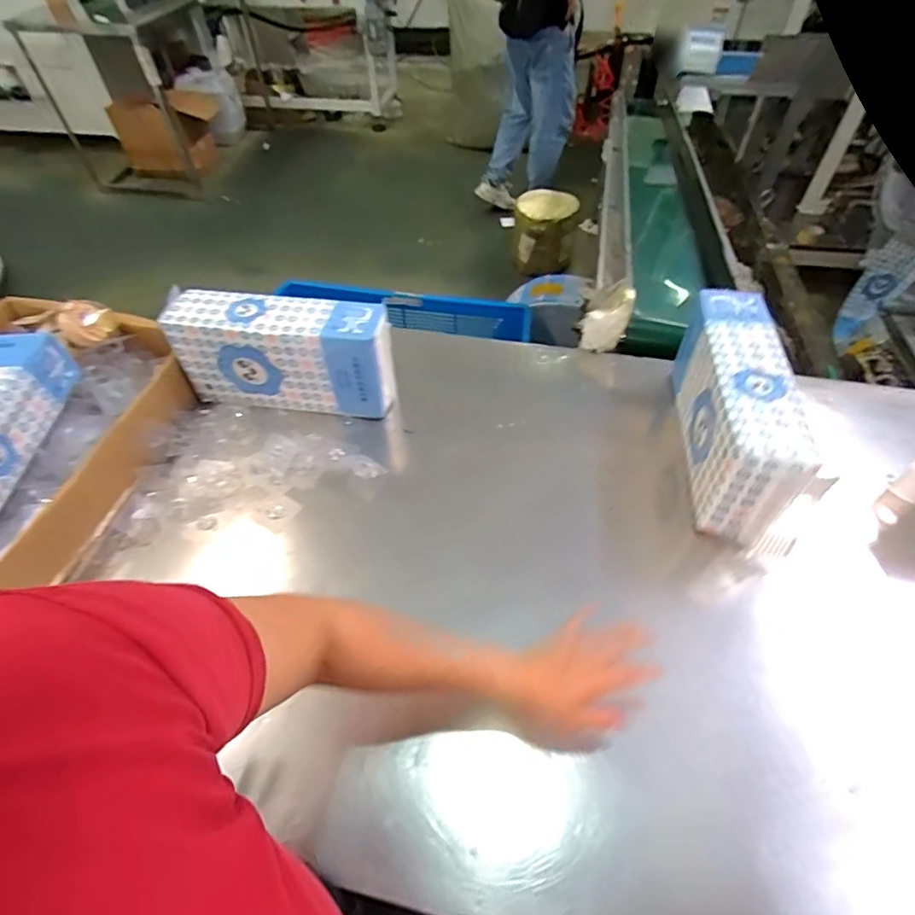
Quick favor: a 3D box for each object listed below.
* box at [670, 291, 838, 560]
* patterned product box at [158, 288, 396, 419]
[{"bbox_3d":[0.374,-0.070,0.715,0.102,0.153,0.332,2,52,4],"label":"box"},{"bbox_3d":[-0.258,-0.156,0.811,0.326,0.169,0.084,5,52,6],"label":"patterned product box"}]

